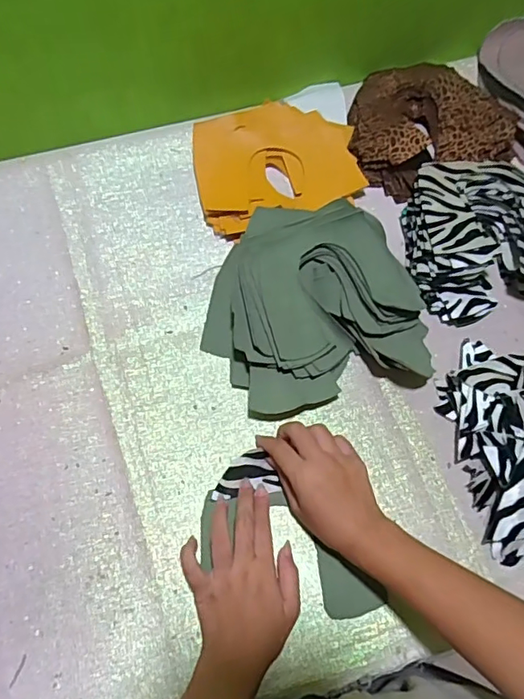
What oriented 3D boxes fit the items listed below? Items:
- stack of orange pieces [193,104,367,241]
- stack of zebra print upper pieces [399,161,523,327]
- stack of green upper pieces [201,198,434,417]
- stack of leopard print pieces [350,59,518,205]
[{"bbox_3d":[0.014,-0.215,0.608,0.189,0.035,0.146,-22,70,-10],"label":"stack of orange pieces"},{"bbox_3d":[0.239,-0.128,0.565,0.175,0.055,0.176,-12,69,-7],"label":"stack of zebra print upper pieces"},{"bbox_3d":[0.051,-0.049,0.529,0.220,0.061,0.199,-17,70,-9],"label":"stack of green upper pieces"},{"bbox_3d":[0.195,-0.278,0.640,0.192,0.033,0.166,-21,70,-10],"label":"stack of leopard print pieces"}]

